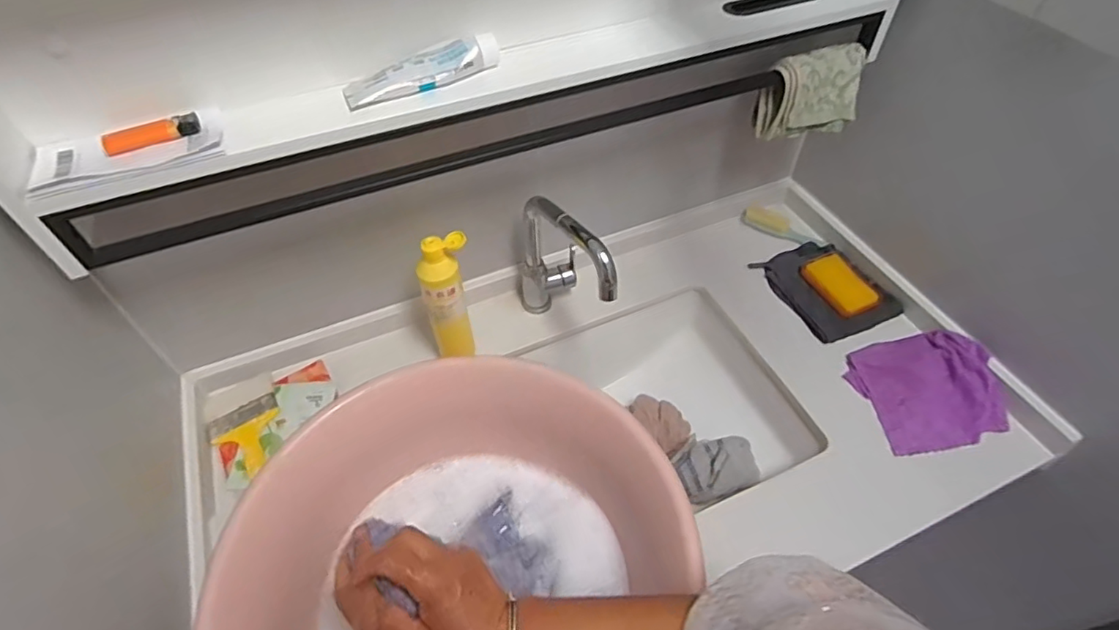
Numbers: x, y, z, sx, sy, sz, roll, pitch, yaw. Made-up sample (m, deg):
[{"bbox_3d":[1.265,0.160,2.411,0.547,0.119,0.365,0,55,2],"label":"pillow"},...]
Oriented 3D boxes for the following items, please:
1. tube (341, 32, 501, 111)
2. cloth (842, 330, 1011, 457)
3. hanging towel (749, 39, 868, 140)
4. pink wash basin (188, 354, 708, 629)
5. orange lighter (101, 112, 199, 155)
[{"bbox_3d":[-0.138,-0.251,0.590,0.161,0.031,0.039,-25,55,-18],"label":"tube"},{"bbox_3d":[0.510,0.096,0.804,0.166,0.046,0.167,-10,52,-7],"label":"cloth"},{"bbox_3d":[0.341,-0.298,0.784,0.134,0.097,0.059,-7,51,-5],"label":"hanging towel"},{"bbox_3d":[-0.084,0.252,0.568,0.397,0.154,0.402,0,51,0],"label":"pink wash basin"},{"bbox_3d":[-0.384,-0.170,0.546,0.083,0.015,0.020,-23,54,-17],"label":"orange lighter"}]

